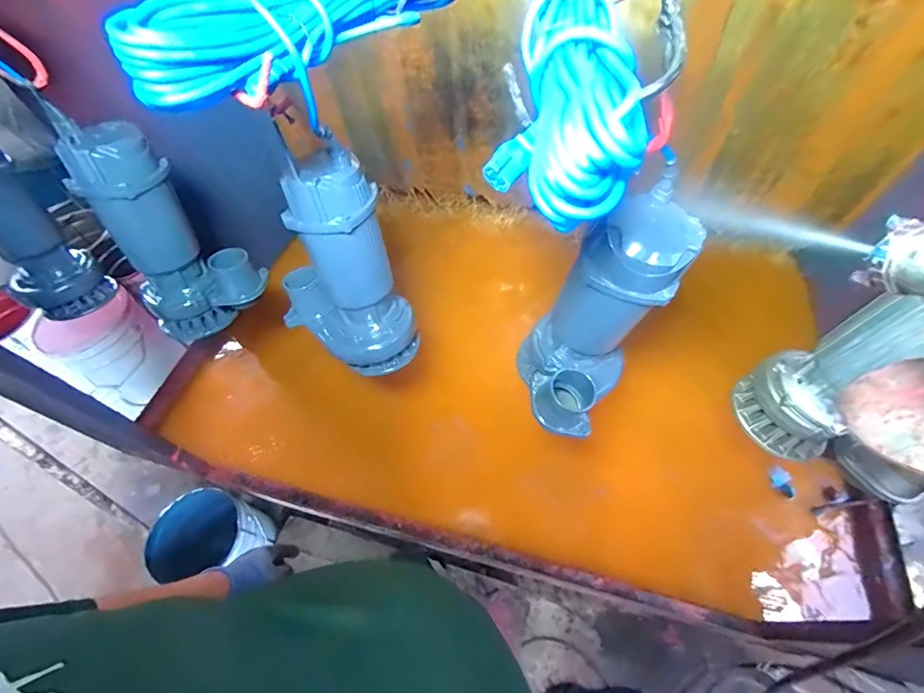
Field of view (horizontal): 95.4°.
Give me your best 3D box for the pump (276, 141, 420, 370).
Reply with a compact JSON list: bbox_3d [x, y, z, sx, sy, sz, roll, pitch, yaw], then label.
[{"bbox_3d":[-0.214,-0.114,0.722,0.209,0.365,0.197,-29,59,-14],"label":"pump"}]

